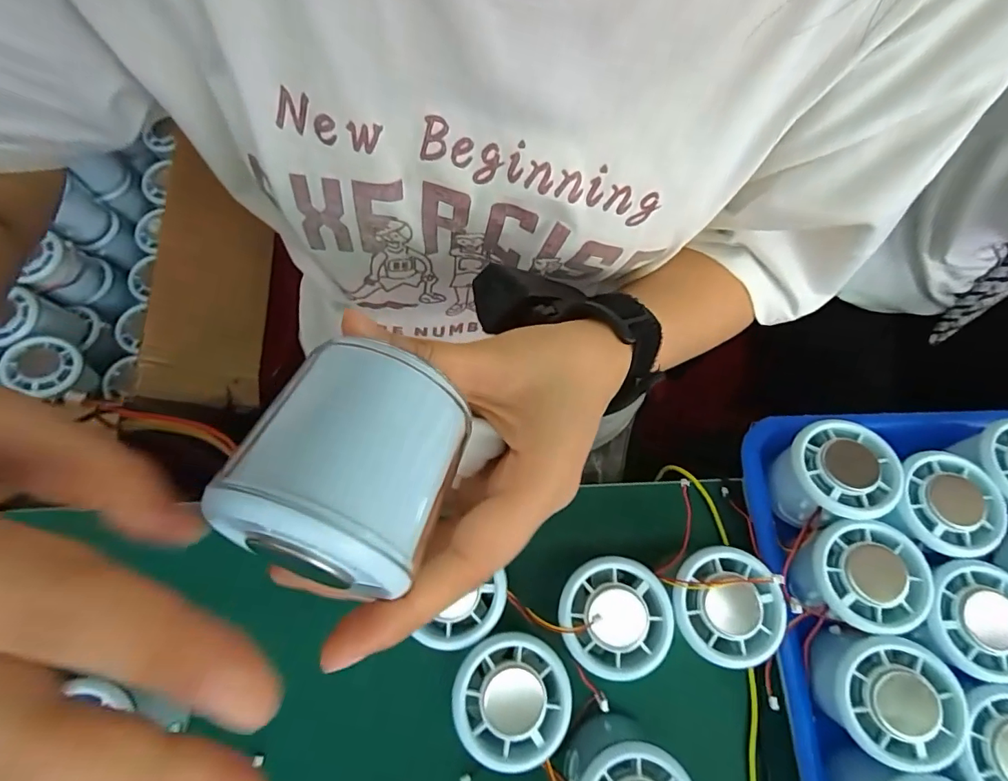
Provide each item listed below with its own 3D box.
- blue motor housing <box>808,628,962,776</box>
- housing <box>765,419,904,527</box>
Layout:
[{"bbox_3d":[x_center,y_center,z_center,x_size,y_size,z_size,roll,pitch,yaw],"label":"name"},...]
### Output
[{"bbox_3d":[0.191,0.155,0.247,0.057,0.035,0.056,7,73,2],"label":"blue motor housing"},{"bbox_3d":[0.190,0.048,0.285,0.056,0.035,0.054,-12,73,-4],"label":"housing"}]

